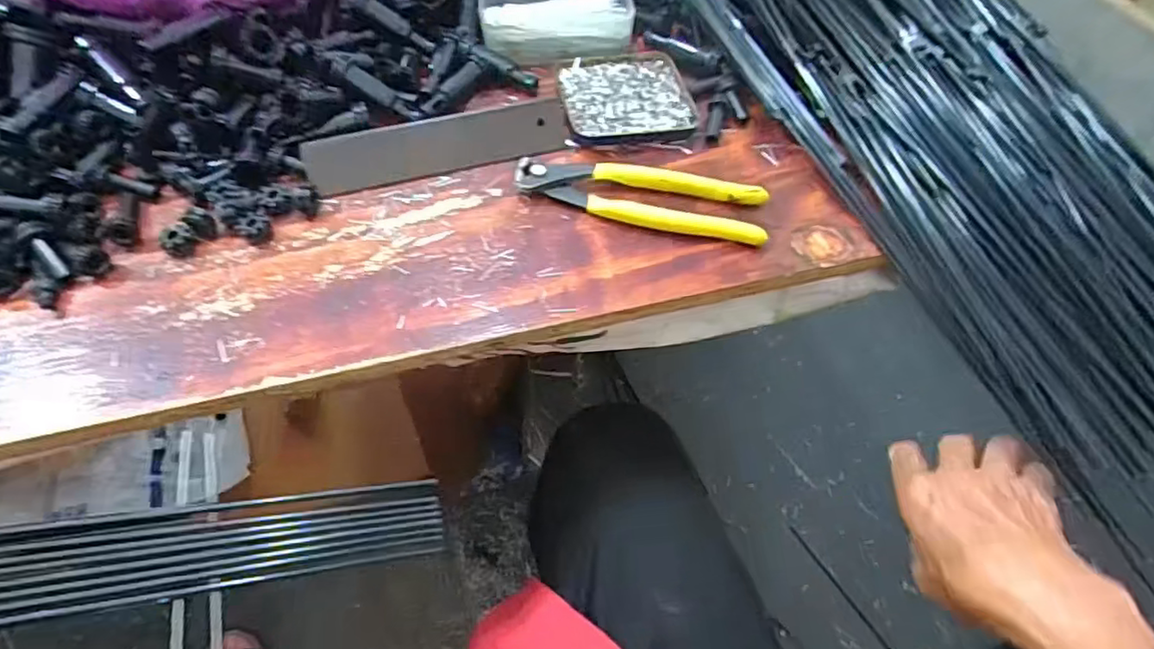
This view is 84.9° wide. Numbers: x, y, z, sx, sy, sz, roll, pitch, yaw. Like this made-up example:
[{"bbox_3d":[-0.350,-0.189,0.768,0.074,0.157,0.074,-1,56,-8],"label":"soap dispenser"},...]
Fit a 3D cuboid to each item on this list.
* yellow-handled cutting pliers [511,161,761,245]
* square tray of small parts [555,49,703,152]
[{"bbox_3d":[0.043,-0.088,0.424,0.165,0.015,0.046,13,56,6],"label":"yellow-handled cutting pliers"},{"bbox_3d":[0.037,-0.174,0.484,0.095,0.014,0.090,-7,56,-7],"label":"square tray of small parts"}]

